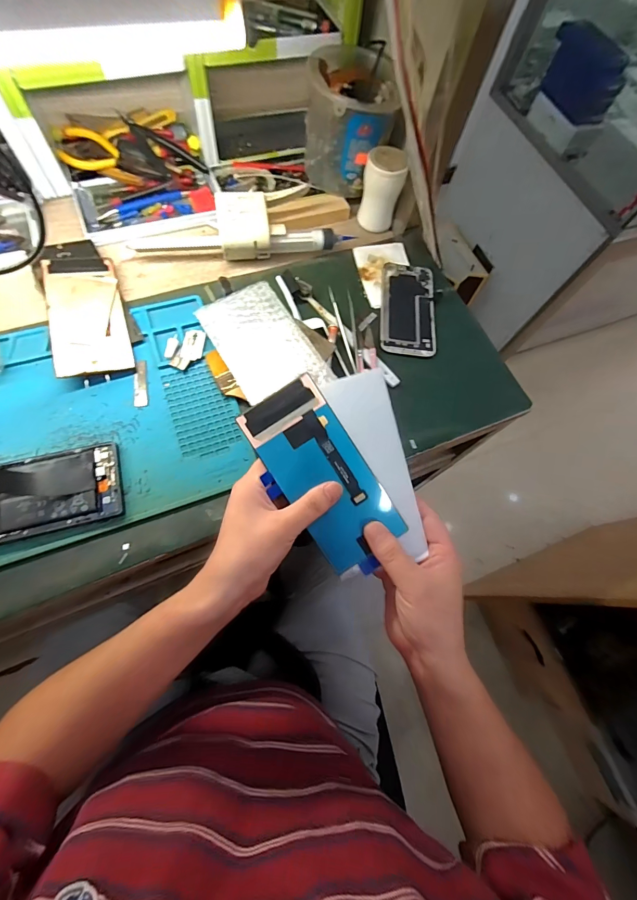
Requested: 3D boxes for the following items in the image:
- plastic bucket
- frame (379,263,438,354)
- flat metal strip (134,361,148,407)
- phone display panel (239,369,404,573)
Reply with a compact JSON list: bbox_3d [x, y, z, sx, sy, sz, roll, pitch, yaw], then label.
[{"bbox_3d":[0.038,-0.432,0.480,0.112,0.110,0.113,17,68,0],"label":"plastic bucket"},{"bbox_3d":[0.118,-0.186,0.477,0.070,0.012,0.145,7,68,-4],"label":"frame"},{"bbox_3d":[-0.195,-0.074,0.397,0.014,0.004,0.055,-7,70,-9],"label":"flat metal strip"},{"bbox_3d":[0.004,0.024,0.310,0.075,0.005,0.162,-34,91,0],"label":"phone display panel"}]

